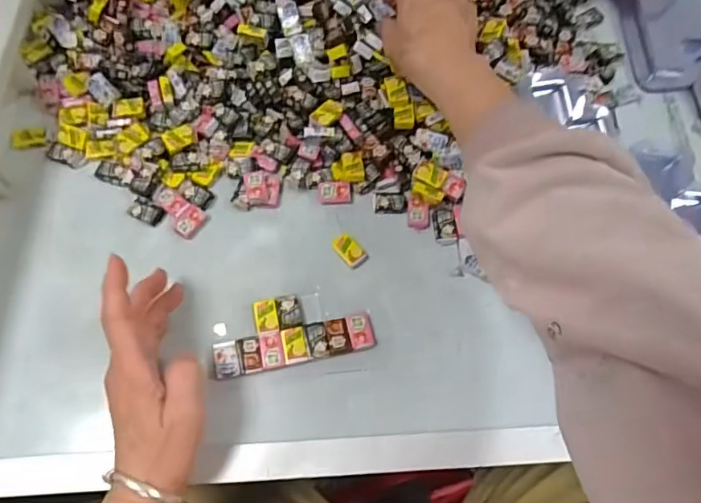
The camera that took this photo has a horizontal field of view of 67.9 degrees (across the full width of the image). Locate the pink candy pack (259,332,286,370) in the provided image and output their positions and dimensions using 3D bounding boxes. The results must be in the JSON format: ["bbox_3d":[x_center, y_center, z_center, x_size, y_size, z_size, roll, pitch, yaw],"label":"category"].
[{"bbox_3d":[-0.058,0.073,0.387,0.017,0.004,0.026,-10,69,-6],"label":"pink candy pack"}]

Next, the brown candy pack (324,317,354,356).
[{"bbox_3d":[-0.009,0.064,0.392,0.017,0.004,0.027,-12,69,-7],"label":"brown candy pack"}]

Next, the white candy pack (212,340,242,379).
[{"bbox_3d":[-0.091,0.079,0.383,0.019,0.005,0.028,-11,69,-6],"label":"white candy pack"}]

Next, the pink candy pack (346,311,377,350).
[{"bbox_3d":[0.008,0.060,0.396,0.019,0.006,0.027,-10,69,-6],"label":"pink candy pack"}]

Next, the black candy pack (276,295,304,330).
[{"bbox_3d":[-0.047,0.046,0.399,0.018,0.004,0.026,-13,69,-7],"label":"black candy pack"}]

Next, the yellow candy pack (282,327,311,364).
[{"bbox_3d":[-0.042,0.069,0.389,0.019,0.004,0.025,-16,70,-8],"label":"yellow candy pack"}]

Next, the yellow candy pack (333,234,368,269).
[{"bbox_3d":[0.000,0.000,0.423,0.019,0.012,0.027,-37,74,-15],"label":"yellow candy pack"}]

